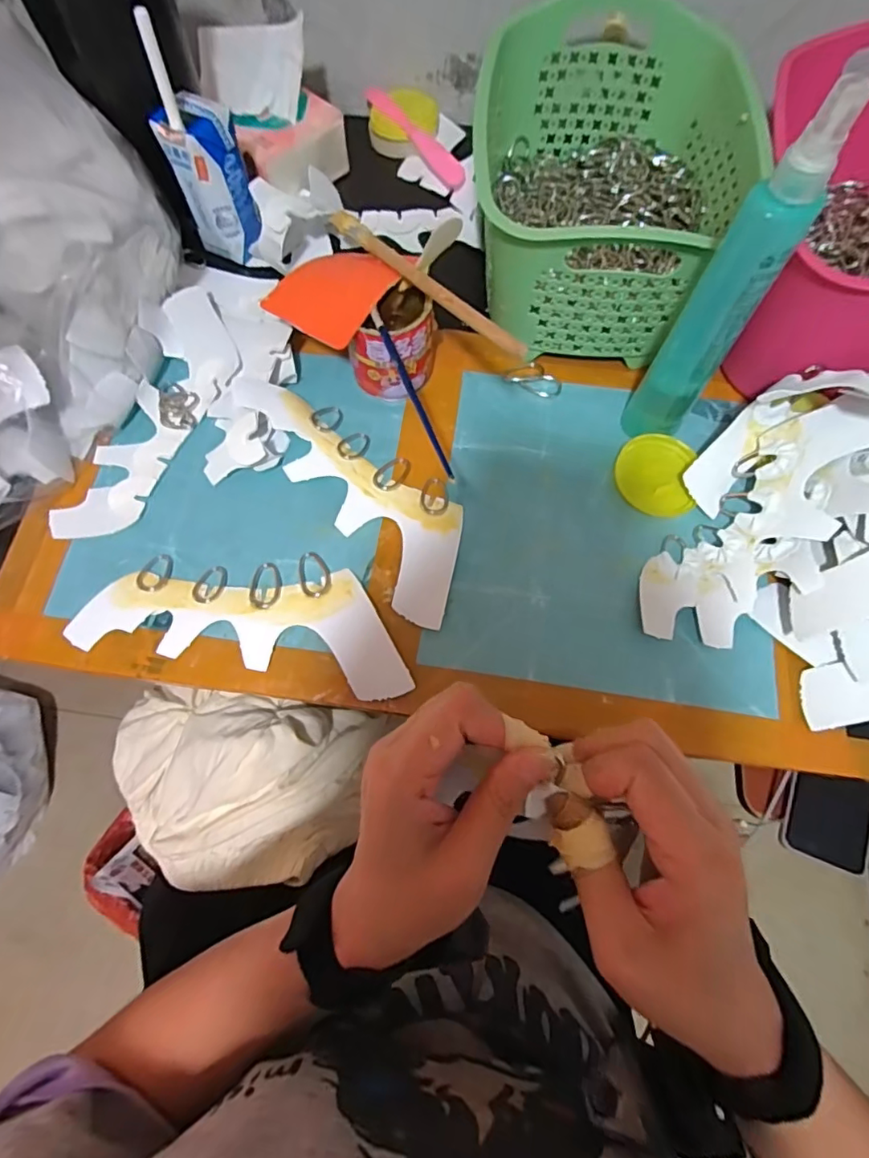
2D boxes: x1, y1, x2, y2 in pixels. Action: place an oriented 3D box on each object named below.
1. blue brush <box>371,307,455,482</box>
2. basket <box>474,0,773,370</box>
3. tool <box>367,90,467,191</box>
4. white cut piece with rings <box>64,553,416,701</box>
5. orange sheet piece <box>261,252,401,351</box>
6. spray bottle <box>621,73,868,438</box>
[{"bbox_3d":[-0.016,-0.122,0.342,0.007,0.007,0.144,-19,71,-7],"label":"blue brush"},{"bbox_3d":[0.125,-0.307,0.425,0.187,0.121,0.259,8,70,3],"label":"basket"},{"bbox_3d":[-0.018,-0.433,0.522,0.019,0.013,0.133,-43,88,-15],"label":"tool"},{"bbox_3d":[-0.125,0.026,0.361,0.220,0.008,0.089,3,69,1],"label":"white cut piece with rings"},{"bbox_3d":[-0.075,-0.208,0.385,0.081,0.006,0.079,29,76,15],"label":"orange sheet piece"},{"bbox_3d":[0.168,-0.157,0.316,0.037,0.212,0.033,42,74,14],"label":"spray bottle"}]

